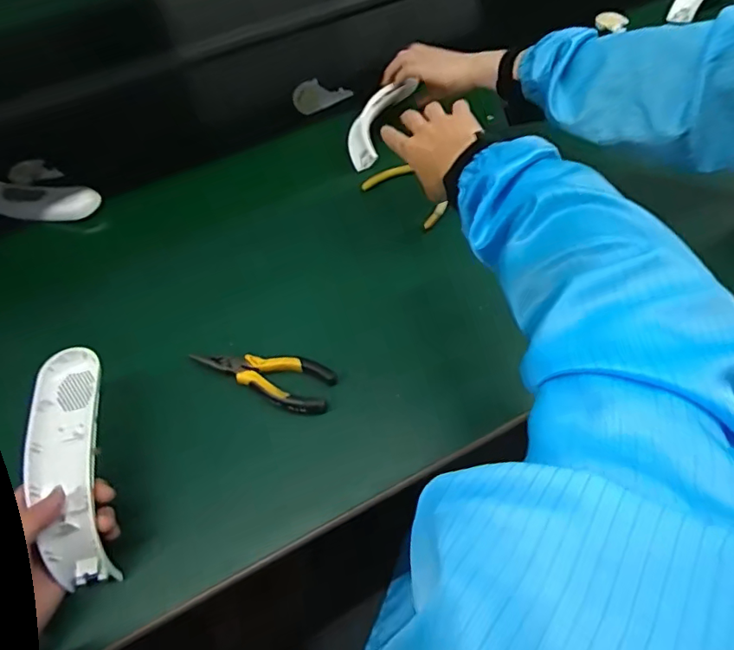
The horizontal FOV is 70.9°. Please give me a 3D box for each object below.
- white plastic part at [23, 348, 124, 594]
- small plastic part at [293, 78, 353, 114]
[{"bbox_3d":[-0.249,0.115,0.438,0.056,0.035,0.195,-14,70,-6],"label":"white plastic part"},{"bbox_3d":[-0.068,-0.347,0.773,0.086,0.045,0.008,-26,43,-5],"label":"small plastic part"}]

